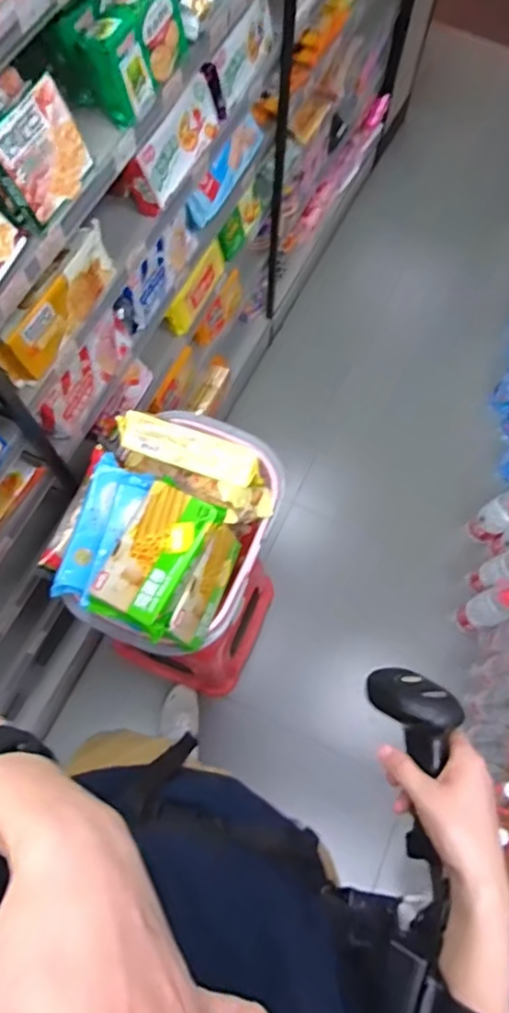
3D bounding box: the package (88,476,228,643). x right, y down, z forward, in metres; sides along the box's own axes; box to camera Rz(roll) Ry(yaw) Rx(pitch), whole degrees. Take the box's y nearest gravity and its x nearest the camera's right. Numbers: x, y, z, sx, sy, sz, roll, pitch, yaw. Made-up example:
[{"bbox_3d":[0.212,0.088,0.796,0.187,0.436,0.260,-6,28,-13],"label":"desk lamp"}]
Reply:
[{"bbox_3d":[-0.143,0.073,0.849,0.129,0.045,0.218,21,77,20],"label":"package"}]

